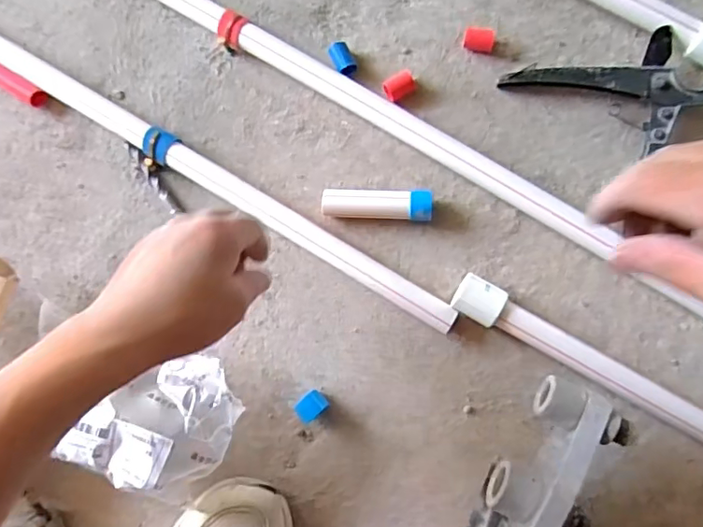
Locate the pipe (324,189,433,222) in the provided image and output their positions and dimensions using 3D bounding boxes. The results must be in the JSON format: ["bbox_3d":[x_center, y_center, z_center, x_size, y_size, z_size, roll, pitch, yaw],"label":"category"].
[{"bbox_3d":[0.024,-0.055,0.509,0.101,0.026,0.027,3,86,5],"label":"pipe"}]

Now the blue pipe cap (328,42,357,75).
[{"bbox_3d":[-0.007,-0.197,0.526,0.020,0.017,0.033,-25,84,3],"label":"blue pipe cap"}]

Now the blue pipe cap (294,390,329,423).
[{"bbox_3d":[-0.036,0.131,0.501,0.027,0.019,0.023,-43,84,1],"label":"blue pipe cap"}]

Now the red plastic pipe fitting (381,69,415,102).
[{"bbox_3d":[0.045,-0.169,0.518,0.031,0.022,0.020,-31,84,2],"label":"red plastic pipe fitting"}]

